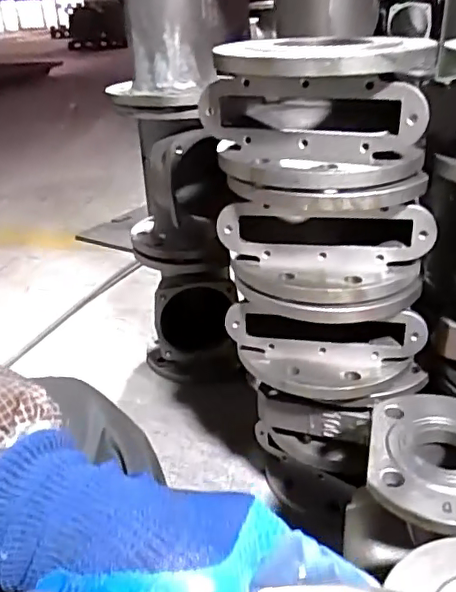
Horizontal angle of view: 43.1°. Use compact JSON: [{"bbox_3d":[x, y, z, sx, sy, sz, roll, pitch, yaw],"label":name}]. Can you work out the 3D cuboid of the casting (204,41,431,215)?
[{"bbox_3d":[0.074,-0.168,0.568,0.162,0.142,0.202,-14,30,-20],"label":"casting"}]

